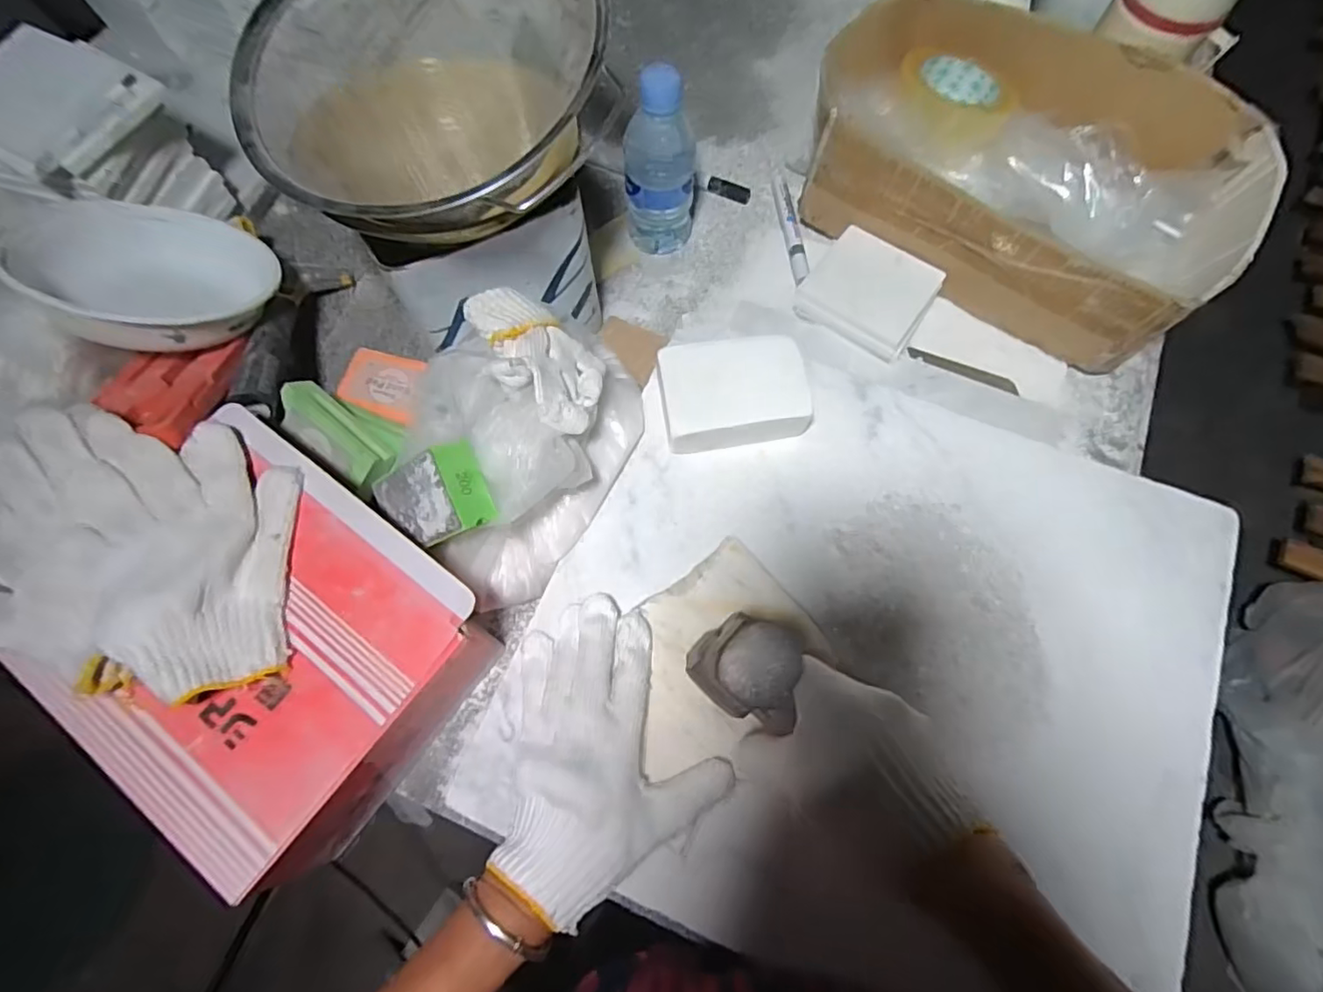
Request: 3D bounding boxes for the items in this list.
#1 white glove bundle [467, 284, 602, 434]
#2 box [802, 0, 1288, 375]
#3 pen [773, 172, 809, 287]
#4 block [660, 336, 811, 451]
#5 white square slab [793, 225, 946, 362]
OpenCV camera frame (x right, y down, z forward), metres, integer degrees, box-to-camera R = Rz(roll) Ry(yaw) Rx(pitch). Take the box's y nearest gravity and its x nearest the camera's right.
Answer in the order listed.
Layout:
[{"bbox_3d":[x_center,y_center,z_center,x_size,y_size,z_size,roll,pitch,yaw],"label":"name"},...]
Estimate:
[{"bbox_3d":[-0.079,-0.096,0.432,0.074,0.052,0.119,-29,73,-11],"label":"white glove bundle"},{"bbox_3d":[0.321,-0.302,0.555,0.361,0.102,0.248,31,72,10],"label":"box"},{"bbox_3d":[0.126,-0.265,0.592,0.019,0.017,0.150,-4,70,-3],"label":"pen"},{"bbox_3d":[0.057,-0.081,0.472,0.111,0.034,0.074,-10,70,-5],"label":"block"},{"bbox_3d":[0.183,-0.180,0.539,0.104,0.025,0.096,35,73,11],"label":"white square slab"}]

